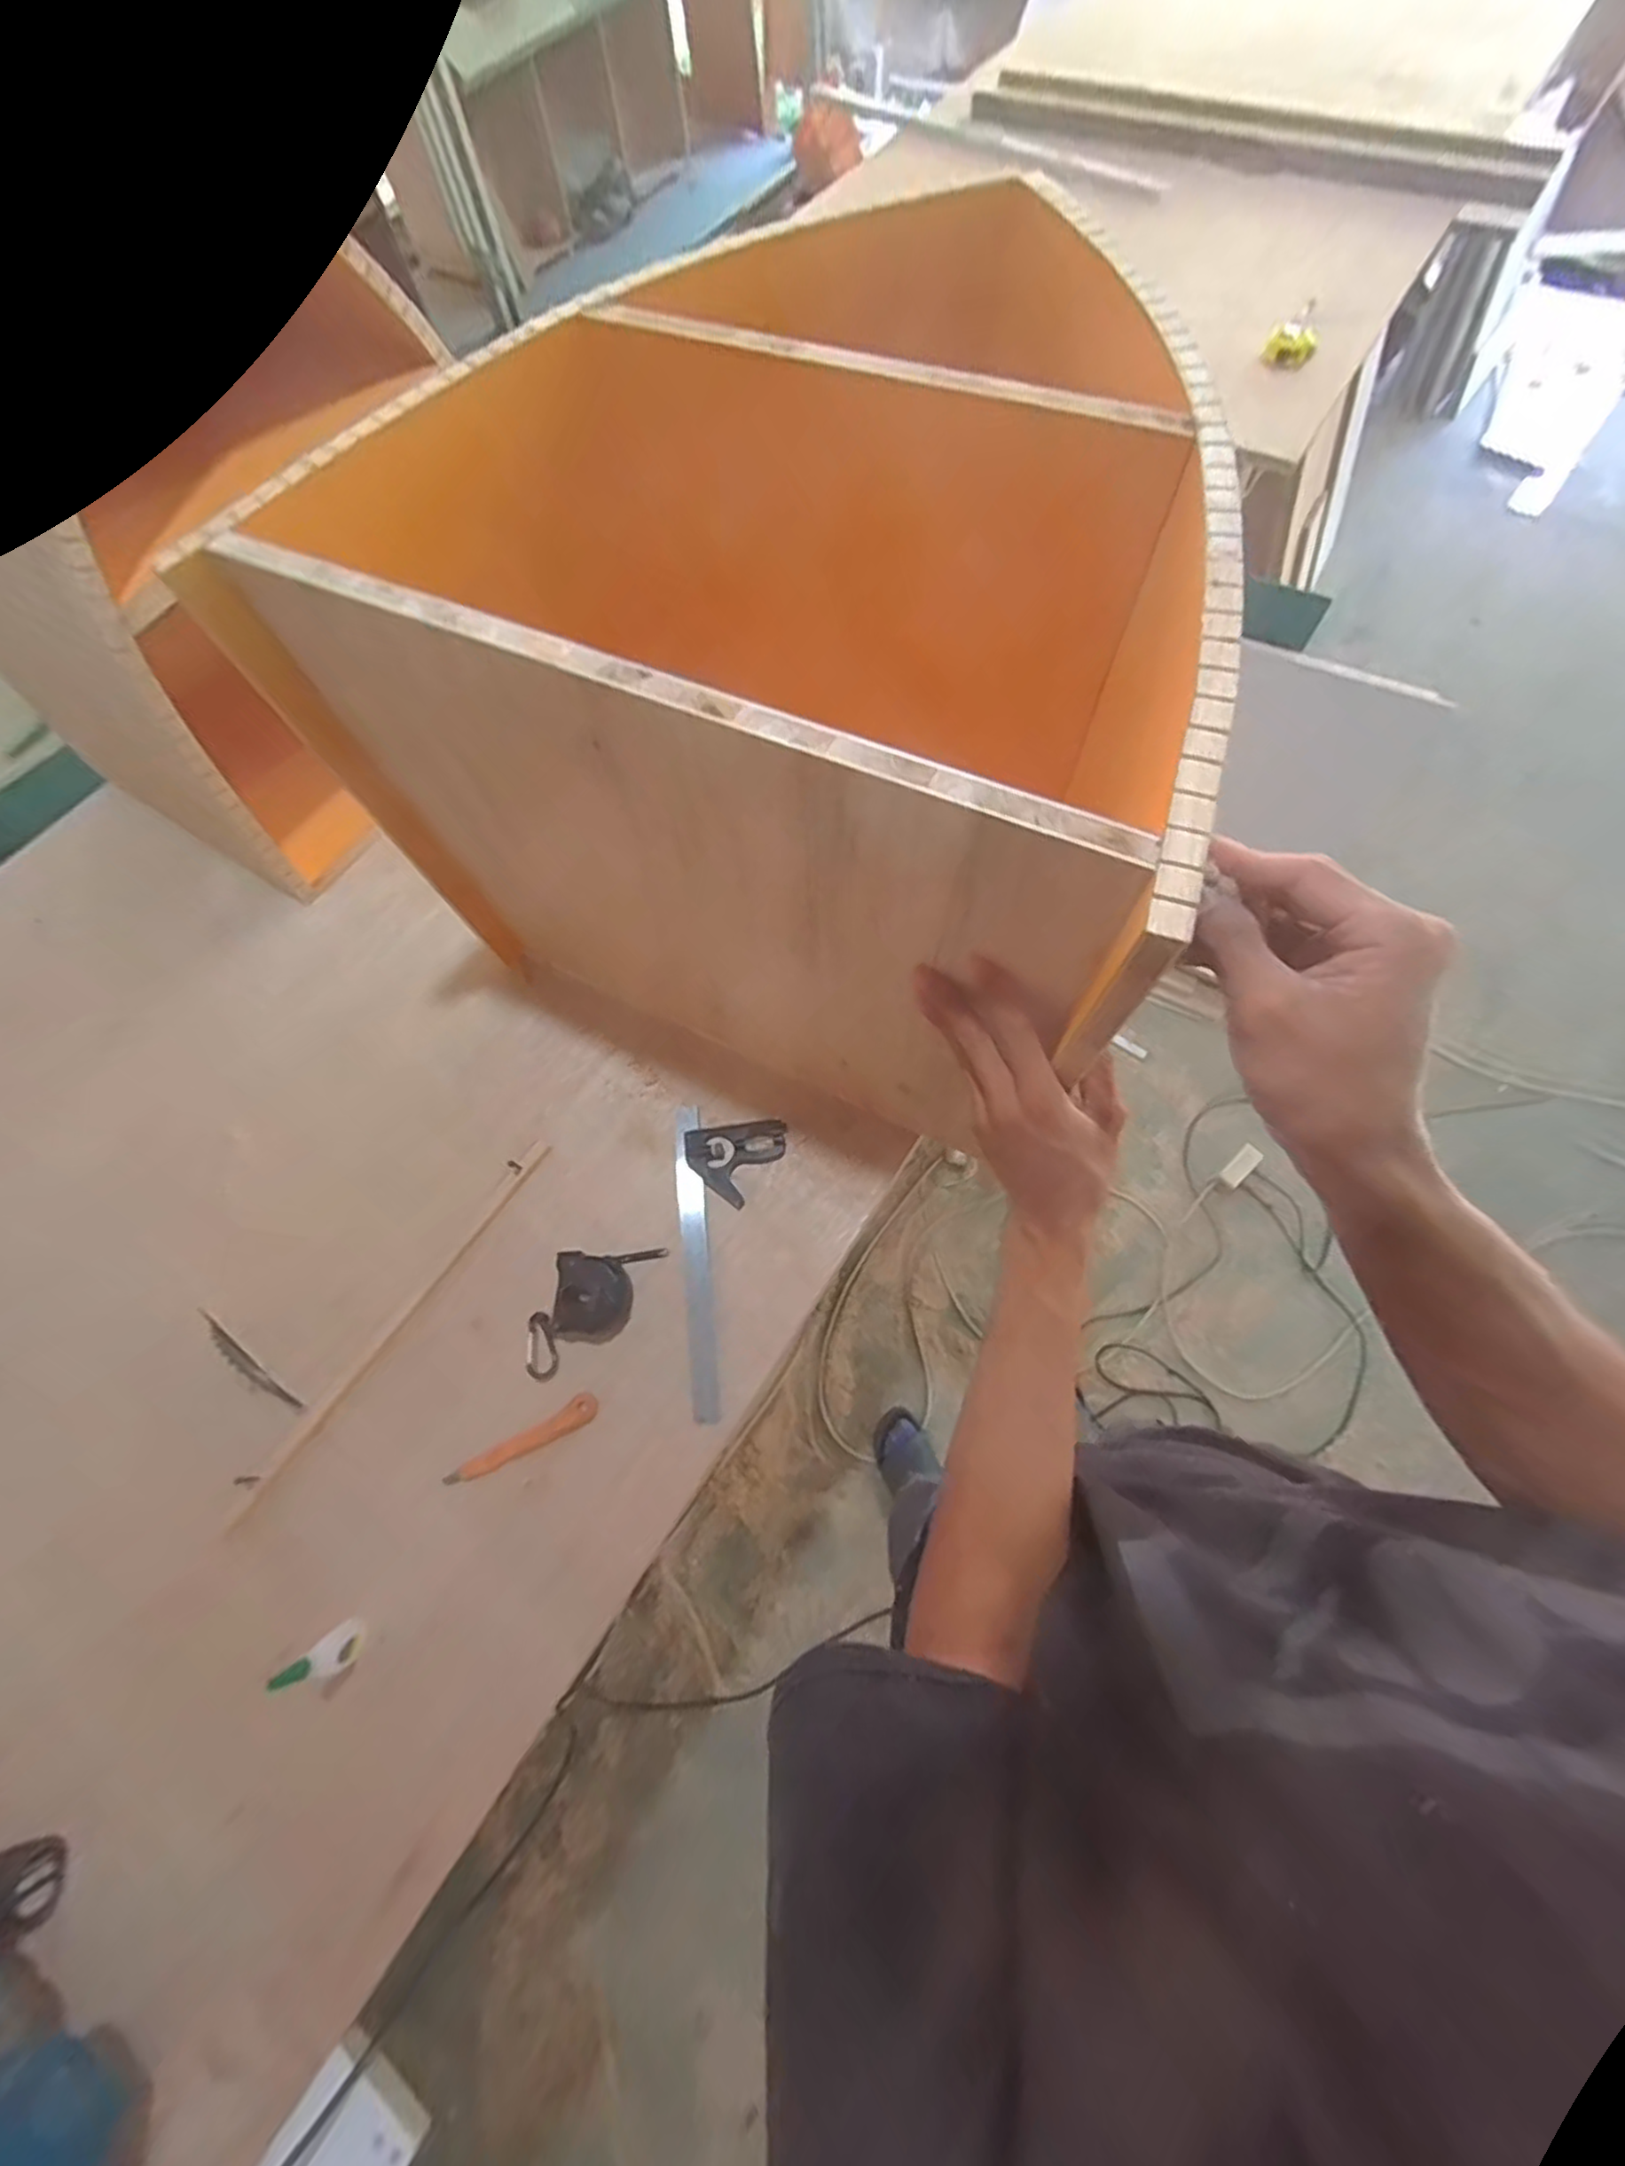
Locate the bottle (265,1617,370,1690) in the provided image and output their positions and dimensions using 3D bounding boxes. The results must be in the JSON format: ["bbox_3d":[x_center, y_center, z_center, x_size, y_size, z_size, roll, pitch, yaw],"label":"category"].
[{"bbox_3d":[-0.389,0.454,0.549,0.022,0.088,0.024,25,72,12],"label":"bottle"}]

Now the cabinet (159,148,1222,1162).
[{"bbox_3d":[0.010,-0.305,0.605,0.588,0.435,0.507,25,68,13],"label":"cabinet"}]

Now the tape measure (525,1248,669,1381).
[{"bbox_3d":[-0.219,0.209,0.659,0.079,0.047,0.149,26,72,13],"label":"tape measure"}]

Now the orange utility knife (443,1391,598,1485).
[{"bbox_3d":[-0.265,0.329,0.632,0.144,0.009,0.025,-27,70,-7],"label":"orange utility knife"}]

